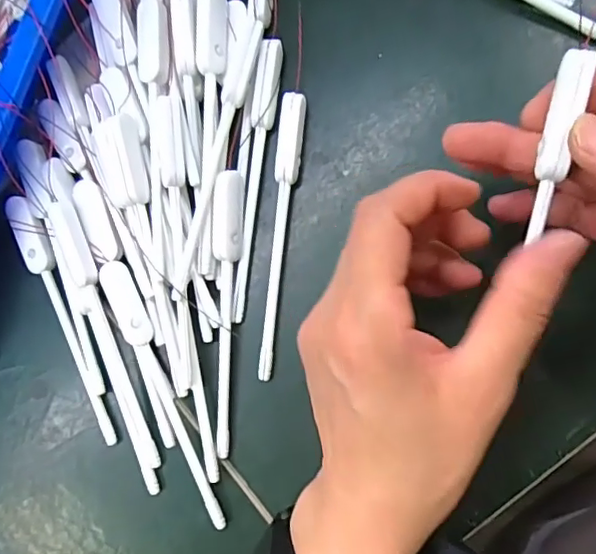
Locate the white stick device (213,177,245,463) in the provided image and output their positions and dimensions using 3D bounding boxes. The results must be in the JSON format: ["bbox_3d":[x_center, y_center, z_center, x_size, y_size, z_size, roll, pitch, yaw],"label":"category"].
[{"bbox_3d":[-0.037,0.019,0.289,0.013,0.013,0.144,1,88,10],"label":"white stick device"}]

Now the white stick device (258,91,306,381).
[{"bbox_3d":[-0.010,-0.021,0.289,0.012,0.011,0.144,7,89,10],"label":"white stick device"}]

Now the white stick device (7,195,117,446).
[{"bbox_3d":[-0.127,0.022,0.308,0.018,0.007,0.143,-24,84,8],"label":"white stick device"}]

